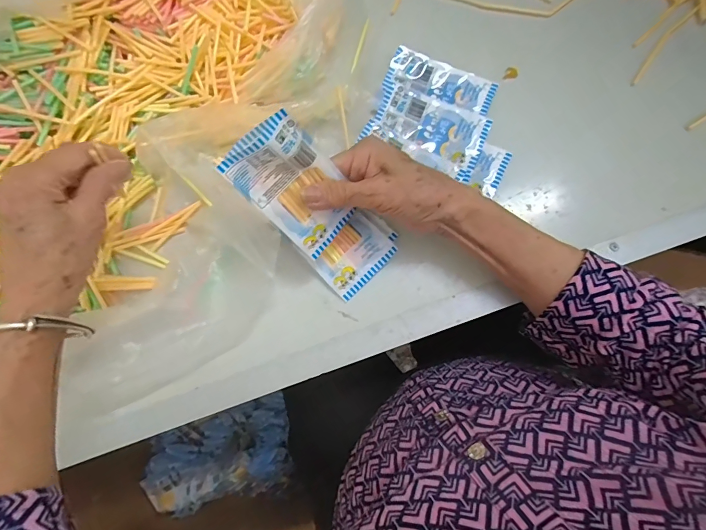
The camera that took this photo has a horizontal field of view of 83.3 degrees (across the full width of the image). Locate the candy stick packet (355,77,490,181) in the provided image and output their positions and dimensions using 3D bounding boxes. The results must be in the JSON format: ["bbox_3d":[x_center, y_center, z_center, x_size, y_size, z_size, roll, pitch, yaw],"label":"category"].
[{"bbox_3d":[0.071,-0.130,0.371,0.104,0.008,0.061,27,82,8],"label":"candy stick packet"}]

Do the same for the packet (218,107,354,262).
[{"bbox_3d":[-0.039,-0.055,0.292,0.060,0.016,0.102,-42,126,4],"label":"packet"}]

